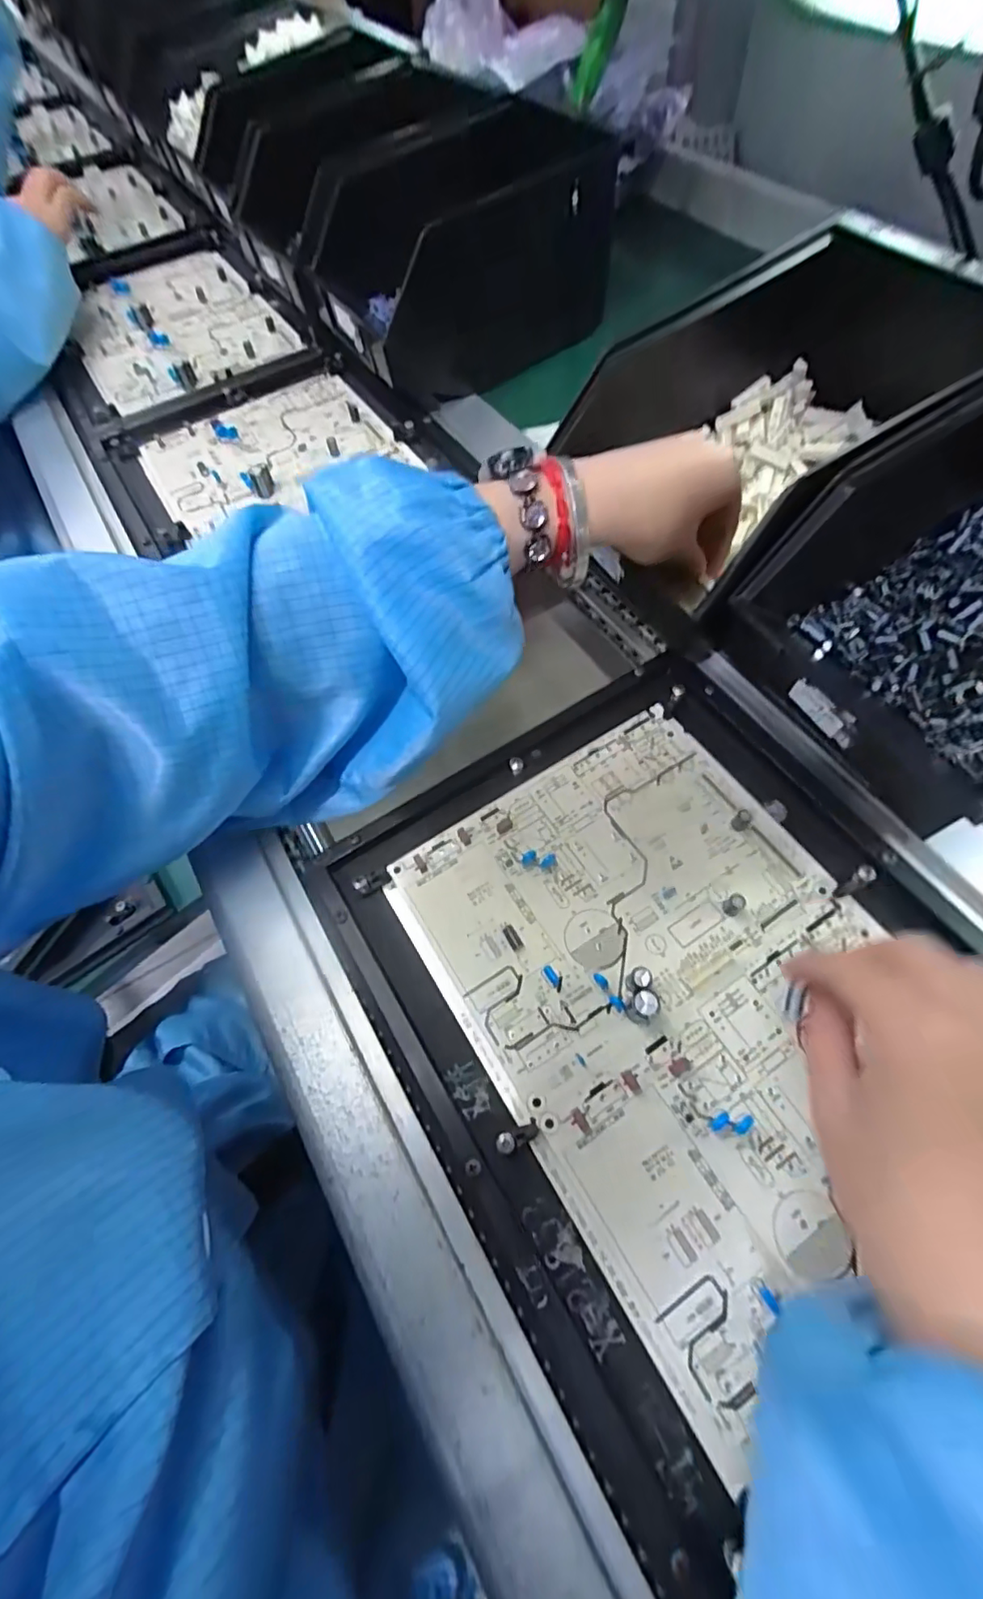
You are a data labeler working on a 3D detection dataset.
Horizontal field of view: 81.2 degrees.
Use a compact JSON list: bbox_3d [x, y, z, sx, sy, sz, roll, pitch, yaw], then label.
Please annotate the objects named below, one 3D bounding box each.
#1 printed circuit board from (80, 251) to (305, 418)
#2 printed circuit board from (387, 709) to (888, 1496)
[{"bbox_3d":[-0.333,-0.498,0.594,0.190,0.014,0.282,-30,65,-11],"label":"printed circuit board"},{"bbox_3d":[0.088,0.084,0.279,0.190,0.007,0.247,-31,65,-12],"label":"printed circuit board"}]

